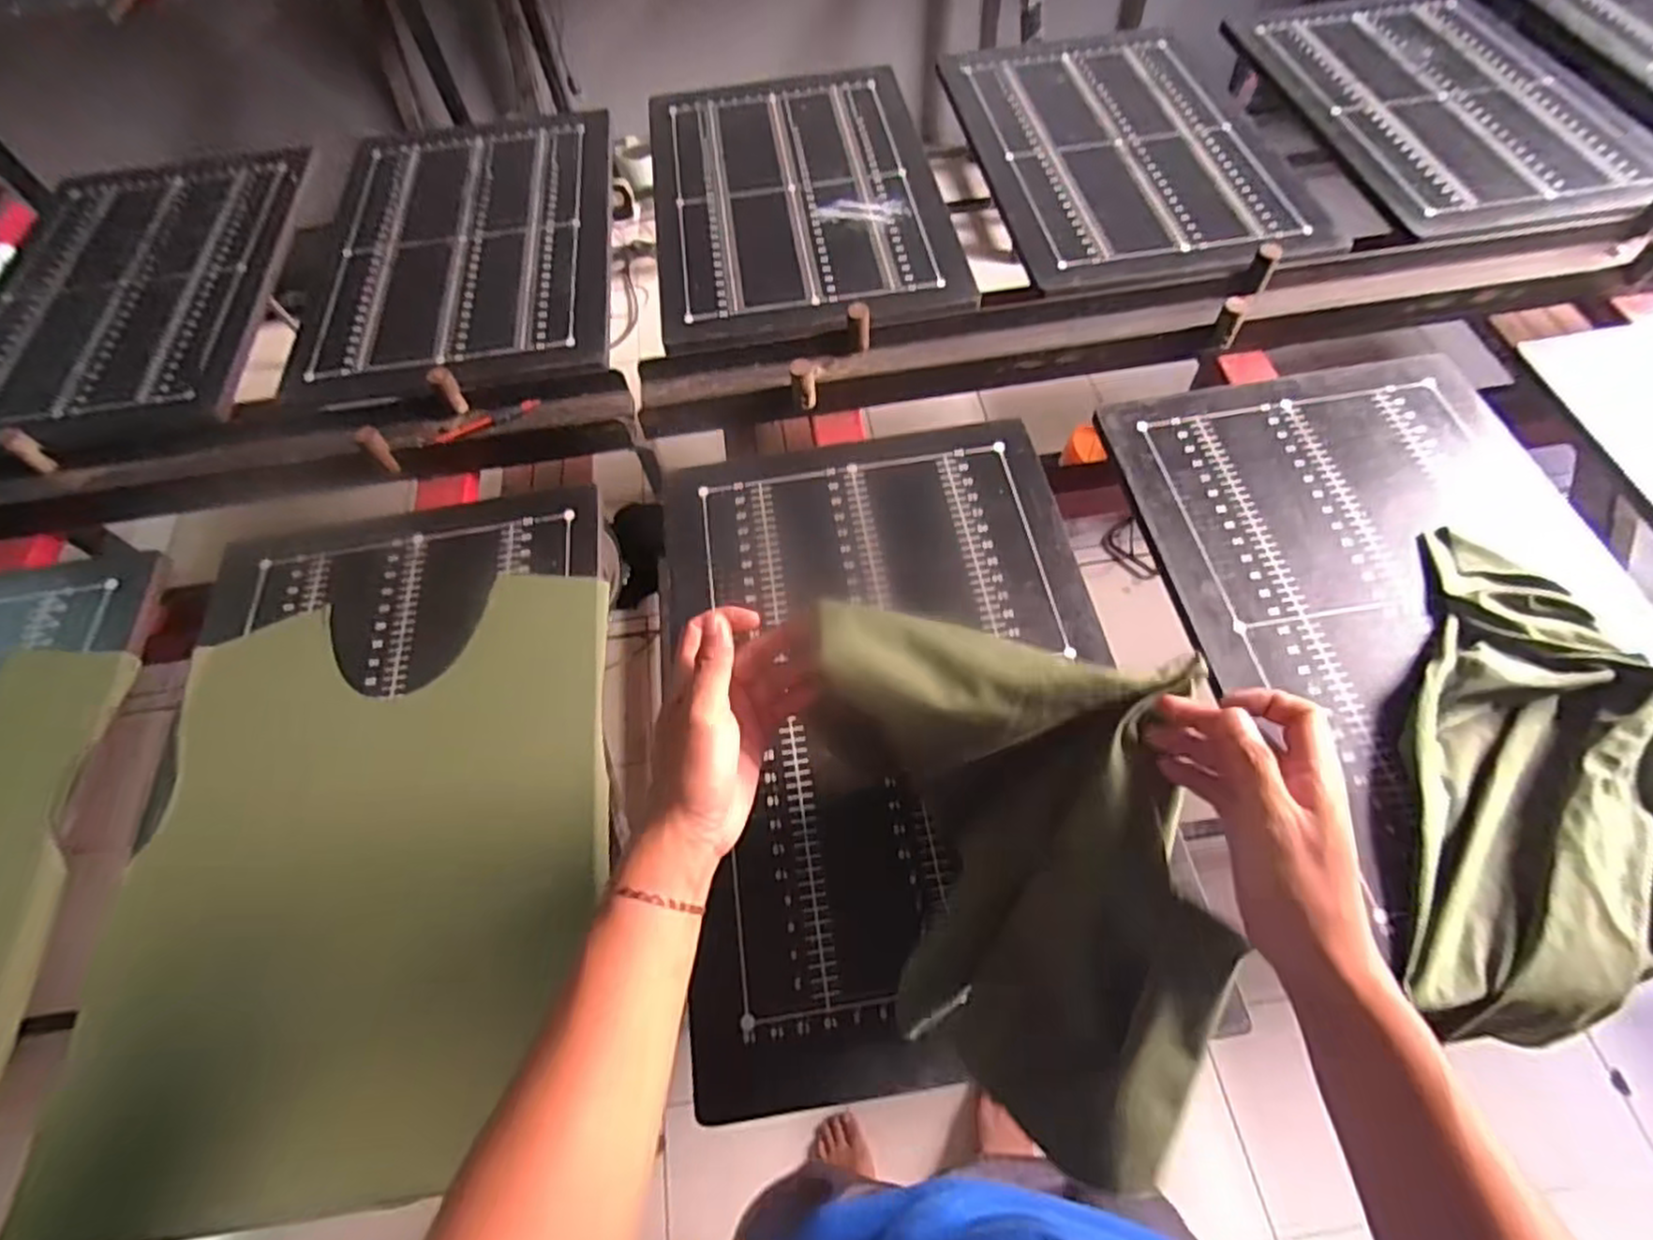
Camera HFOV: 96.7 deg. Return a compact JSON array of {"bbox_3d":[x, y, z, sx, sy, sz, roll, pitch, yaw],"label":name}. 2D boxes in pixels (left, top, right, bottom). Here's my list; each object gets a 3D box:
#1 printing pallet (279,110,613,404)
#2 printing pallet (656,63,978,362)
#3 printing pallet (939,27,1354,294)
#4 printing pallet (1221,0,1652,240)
[{"bbox_3d":[-0.485,-0.524,0.999,0.390,0.030,0.593,-4,63,1],"label":"printing pallet"},{"bbox_3d":[-0.045,-0.603,1.030,0.389,0.018,0.575,-9,63,-2],"label":"printing pallet"},{"bbox_3d":[0.420,-0.669,1.030,0.404,0.028,0.571,-8,63,-1],"label":"printing pallet"},{"bbox_3d":[0.875,-0.750,1.033,0.398,0.028,0.605,-10,63,-2],"label":"printing pallet"}]

